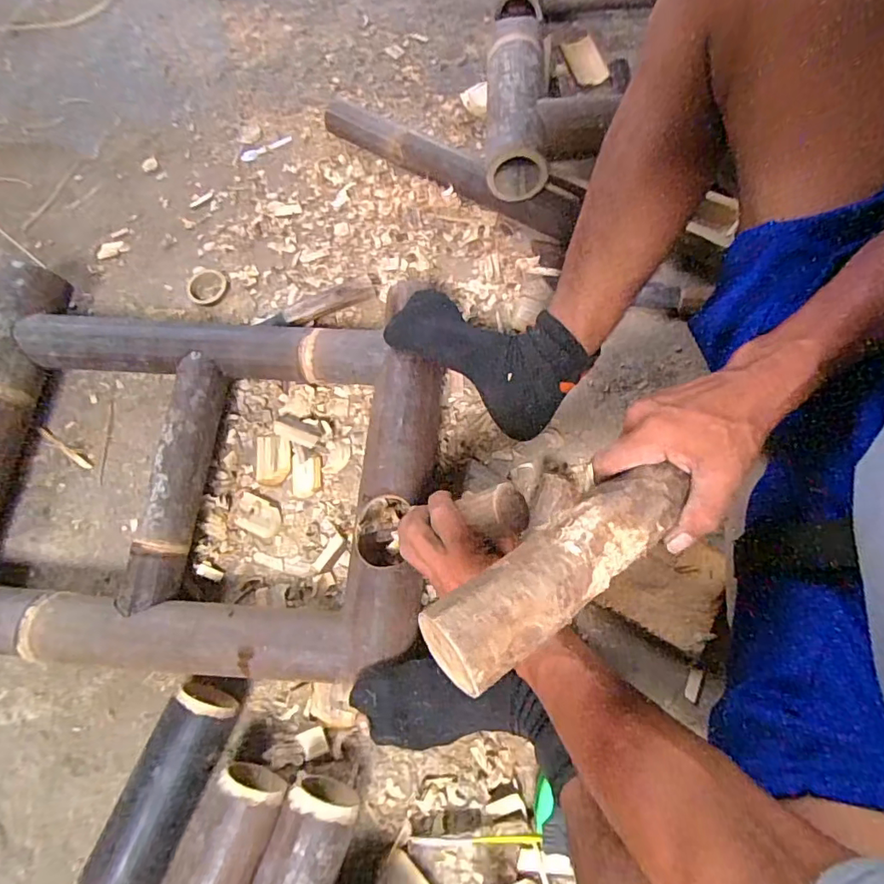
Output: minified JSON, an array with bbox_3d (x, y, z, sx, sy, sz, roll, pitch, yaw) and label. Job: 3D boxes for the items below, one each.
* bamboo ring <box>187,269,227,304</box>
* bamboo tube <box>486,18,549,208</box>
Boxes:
[{"bbox_3d":[-0.338,-0.224,0.741,0.057,0.007,0.056,-1,71,3],"label":"bamboo ring"},{"bbox_3d":[0.101,-0.472,0.705,0.078,0.065,0.288,0,71,3],"label":"bamboo tube"}]

